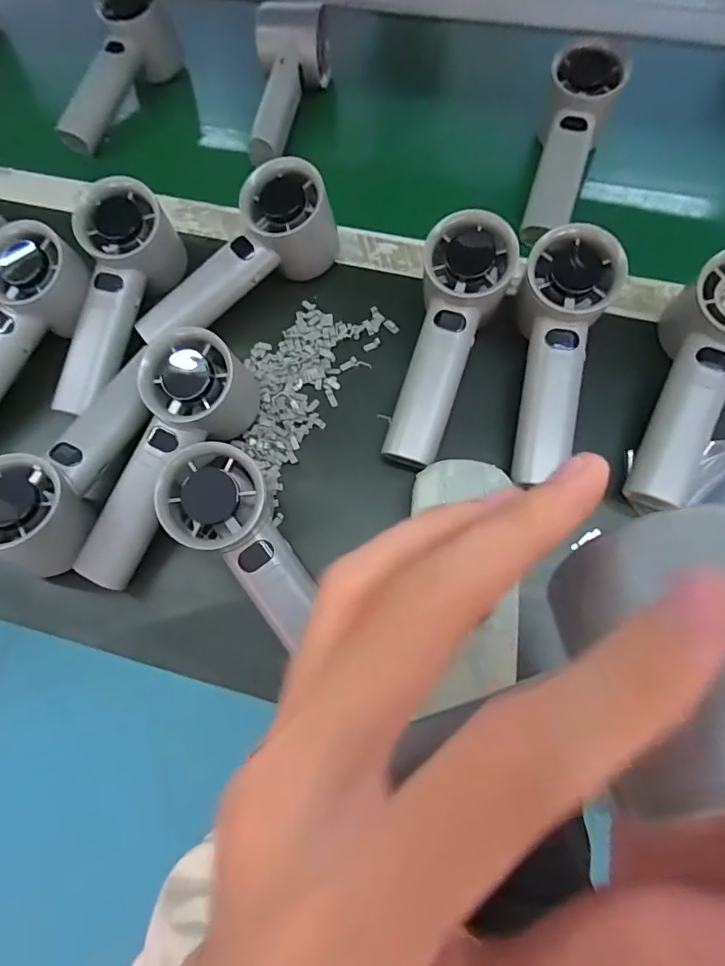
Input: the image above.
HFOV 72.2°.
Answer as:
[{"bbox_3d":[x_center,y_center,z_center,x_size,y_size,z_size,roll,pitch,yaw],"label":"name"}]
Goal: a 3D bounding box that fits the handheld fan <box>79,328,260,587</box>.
[{"bbox_3d":[-0.121,-0.013,0.305,0.053,0.060,0.158,24,83,11],"label":"handheld fan"}]

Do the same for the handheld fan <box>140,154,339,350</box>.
[{"bbox_3d":[-0.087,-0.152,0.339,0.152,0.067,0.041,-34,71,-11],"label":"handheld fan"}]

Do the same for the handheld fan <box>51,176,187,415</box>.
[{"bbox_3d":[-0.172,-0.121,0.343,0.052,0.060,0.155,15,87,8],"label":"handheld fan"}]

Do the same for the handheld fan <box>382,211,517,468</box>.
[{"bbox_3d":[0.052,-0.088,0.325,0.058,0.053,0.160,19,90,9],"label":"handheld fan"}]

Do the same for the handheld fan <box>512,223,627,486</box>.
[{"bbox_3d":[0.118,-0.077,0.315,0.060,0.046,0.155,10,91,6],"label":"handheld fan"}]

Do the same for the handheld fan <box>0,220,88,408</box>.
[{"bbox_3d":[-0.241,-0.094,0.334,0.045,0.042,0.157,30,91,13],"label":"handheld fan"}]

